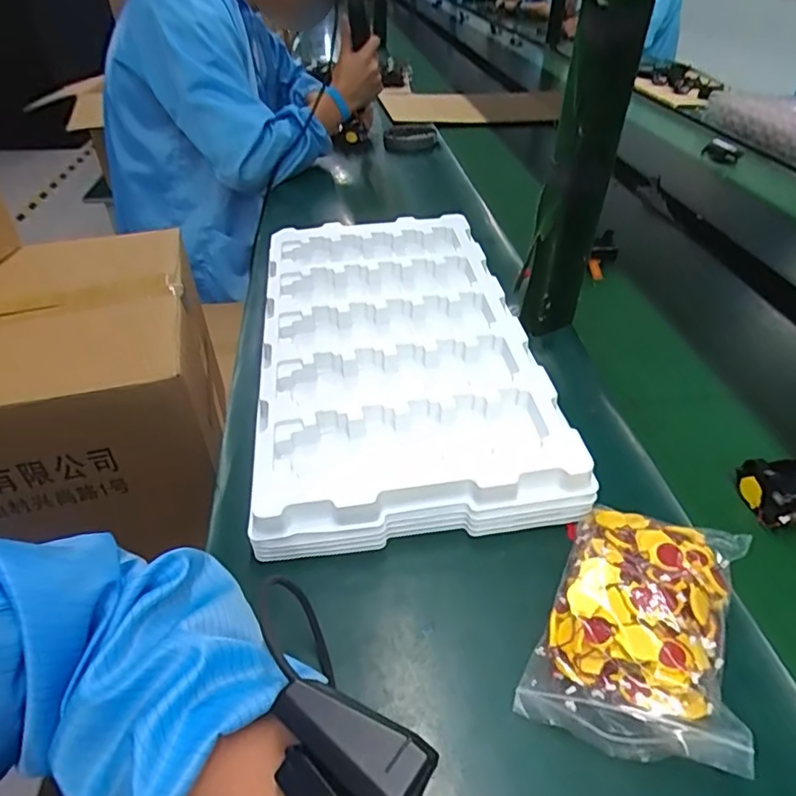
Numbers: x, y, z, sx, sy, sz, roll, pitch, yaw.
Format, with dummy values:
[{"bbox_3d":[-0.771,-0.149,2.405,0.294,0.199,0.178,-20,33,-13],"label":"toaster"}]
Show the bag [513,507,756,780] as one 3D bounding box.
[{"bbox_3d":[0.148,0.135,0.338,0.109,0.038,0.157,16,42,18],"label":"bag"}]

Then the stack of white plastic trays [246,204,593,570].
[{"bbox_3d":[-0.009,-0.052,0.554,0.248,0.080,0.431,-5,40,-6],"label":"stack of white plastic trays"}]

